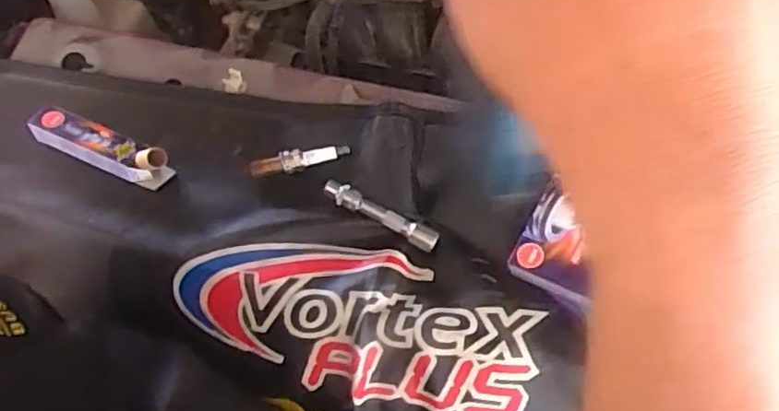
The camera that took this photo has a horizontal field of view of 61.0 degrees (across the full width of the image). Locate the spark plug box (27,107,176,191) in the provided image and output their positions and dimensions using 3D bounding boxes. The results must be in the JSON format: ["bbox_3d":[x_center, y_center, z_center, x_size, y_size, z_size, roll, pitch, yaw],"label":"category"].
[{"bbox_3d":[-0.228,-0.047,0.520,0.119,0.023,0.028,23,69,10],"label":"spark plug box"}]

